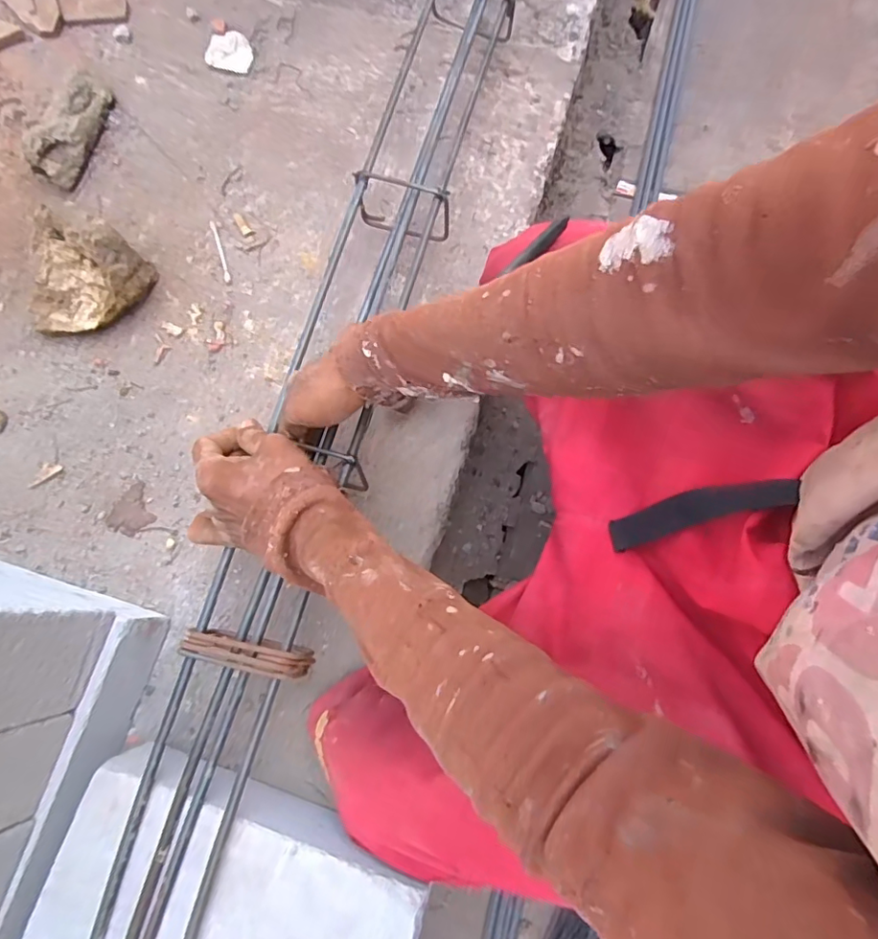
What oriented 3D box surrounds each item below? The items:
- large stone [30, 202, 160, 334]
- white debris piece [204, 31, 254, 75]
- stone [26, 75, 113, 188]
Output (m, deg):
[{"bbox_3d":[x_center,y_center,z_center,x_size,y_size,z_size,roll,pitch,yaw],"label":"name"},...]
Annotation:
[{"bbox_3d":[-0.351,-0.184,0.530,0.102,0.089,0.093,0,76,1],"label":"large stone"},{"bbox_3d":[-0.248,-0.497,0.646,0.055,0.009,0.051,0,76,1],"label":"white debris piece"},{"bbox_3d":[-0.406,-0.382,0.604,0.042,0.040,0.141,11,77,4],"label":"stone"}]

